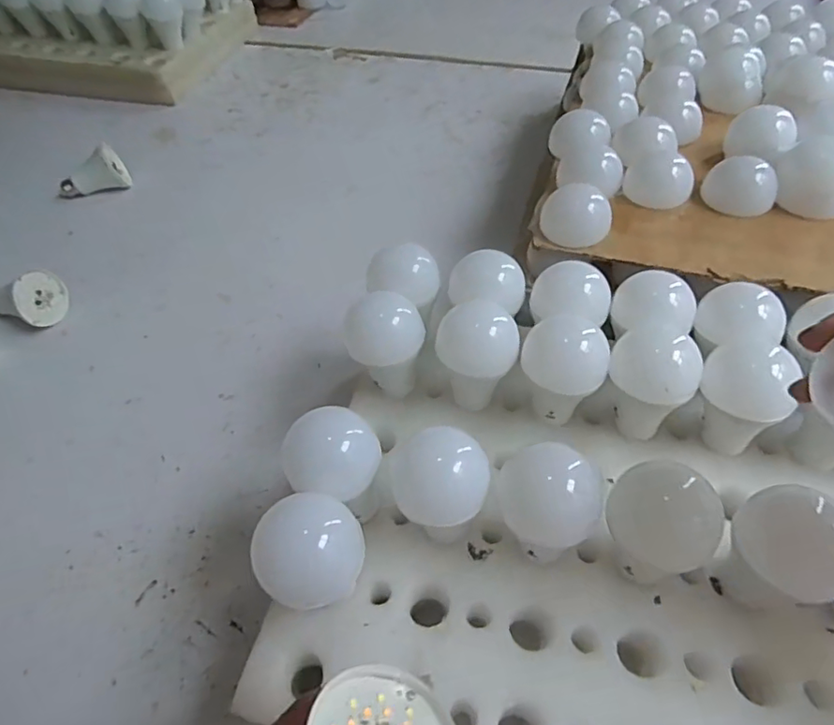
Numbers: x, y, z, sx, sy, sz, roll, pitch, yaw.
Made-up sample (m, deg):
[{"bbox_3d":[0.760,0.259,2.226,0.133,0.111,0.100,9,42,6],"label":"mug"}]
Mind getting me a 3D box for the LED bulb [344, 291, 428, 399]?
[{"bbox_3d":[-0.026,-0.009,0.483,0.066,0.096,0.061,-5,49,-1],"label":"LED bulb"}]

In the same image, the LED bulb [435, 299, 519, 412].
[{"bbox_3d":[0.048,0.002,0.477,0.066,0.086,0.065,3,50,5],"label":"LED bulb"}]

